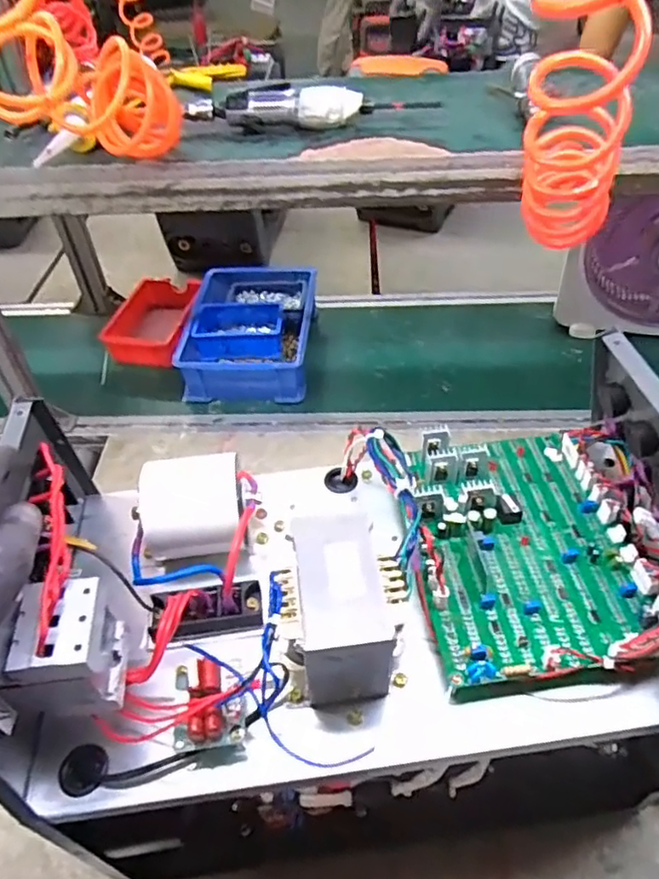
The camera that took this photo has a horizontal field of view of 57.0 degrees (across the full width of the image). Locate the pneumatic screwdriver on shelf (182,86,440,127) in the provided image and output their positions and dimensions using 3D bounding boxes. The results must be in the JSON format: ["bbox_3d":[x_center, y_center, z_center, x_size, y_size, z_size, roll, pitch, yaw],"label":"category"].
[{"bbox_3d":[-0.023,-0.402,0.733,0.291,0.035,0.040,-3,45,1],"label":"pneumatic screwdriver on shelf"}]

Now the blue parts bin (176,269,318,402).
[{"bbox_3d":[-0.133,-0.190,1.064,0.210,0.083,0.292,1,45,5],"label":"blue parts bin"}]

